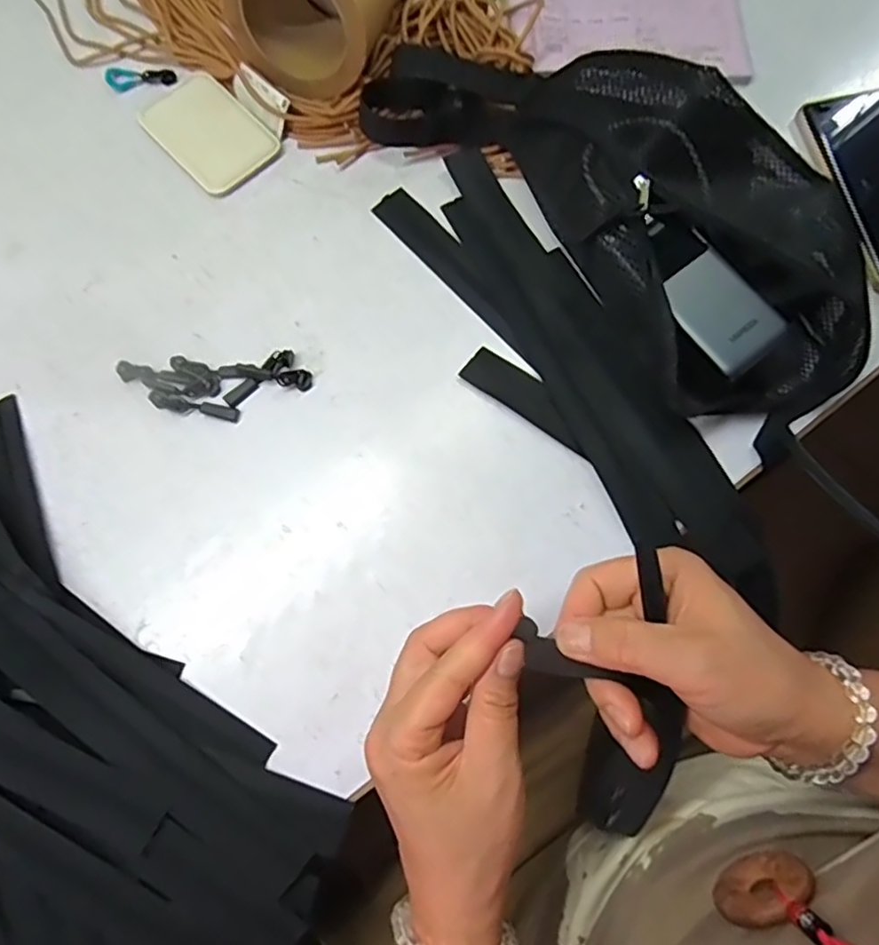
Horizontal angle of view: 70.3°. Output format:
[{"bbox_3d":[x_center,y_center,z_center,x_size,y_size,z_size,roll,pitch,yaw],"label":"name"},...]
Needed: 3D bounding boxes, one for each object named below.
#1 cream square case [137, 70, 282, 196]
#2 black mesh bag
[{"bbox_3d":[-0.177,-0.262,0.481,0.069,0.008,0.103,-43,78,-11],"label":"cream square case"},{"bbox_3d":[0.136,-0.200,0.434,0.200,0.063,0.382,-42,78,-11],"label":"black mesh bag"}]

